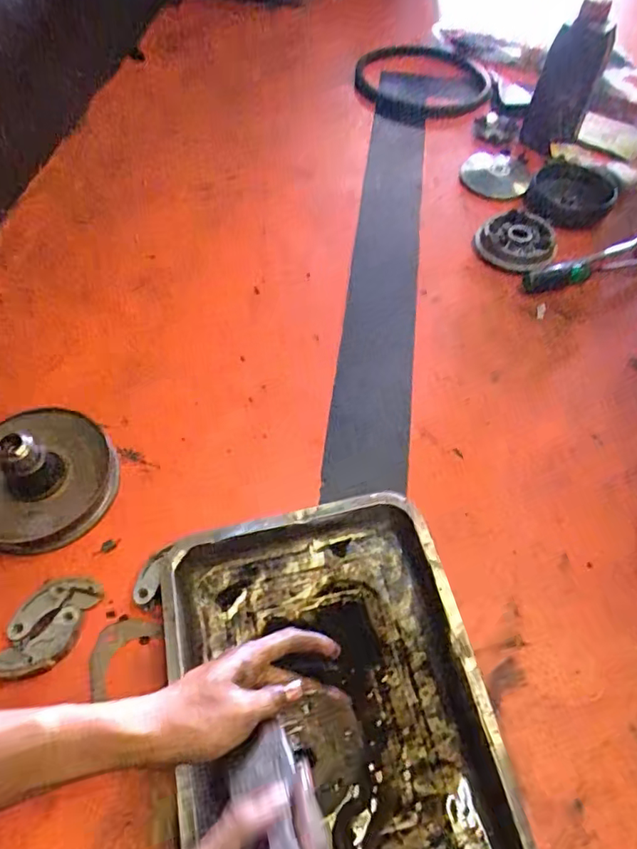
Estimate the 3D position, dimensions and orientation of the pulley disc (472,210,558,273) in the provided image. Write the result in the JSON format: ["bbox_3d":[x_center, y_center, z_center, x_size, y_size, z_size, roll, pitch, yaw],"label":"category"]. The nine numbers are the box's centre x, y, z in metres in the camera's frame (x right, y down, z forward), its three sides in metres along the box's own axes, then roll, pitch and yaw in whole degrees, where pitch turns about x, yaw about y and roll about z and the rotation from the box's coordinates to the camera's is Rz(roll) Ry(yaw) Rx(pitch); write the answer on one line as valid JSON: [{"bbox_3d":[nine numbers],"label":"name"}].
[{"bbox_3d":[0.302,-0.280,0.836,0.118,0.034,0.116,0,55,0],"label":"pulley disc"}]

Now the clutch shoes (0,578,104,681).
[{"bbox_3d":[-0.255,0.191,0.511,0.064,0.022,0.100,16,57,10],"label":"clutch shoes"}]

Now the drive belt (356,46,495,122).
[{"bbox_3d":[0.238,-0.760,1.192,0.287,0.018,0.346,-9,56,-6],"label":"drive belt"}]

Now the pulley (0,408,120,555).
[{"bbox_3d":[-0.300,0.044,0.565,0.145,0.081,0.153,0,55,0],"label":"pulley"}]

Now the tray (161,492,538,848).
[{"bbox_3d":[0.008,0.241,0.462,0.259,0.051,0.348,-11,56,-8],"label":"tray"}]

